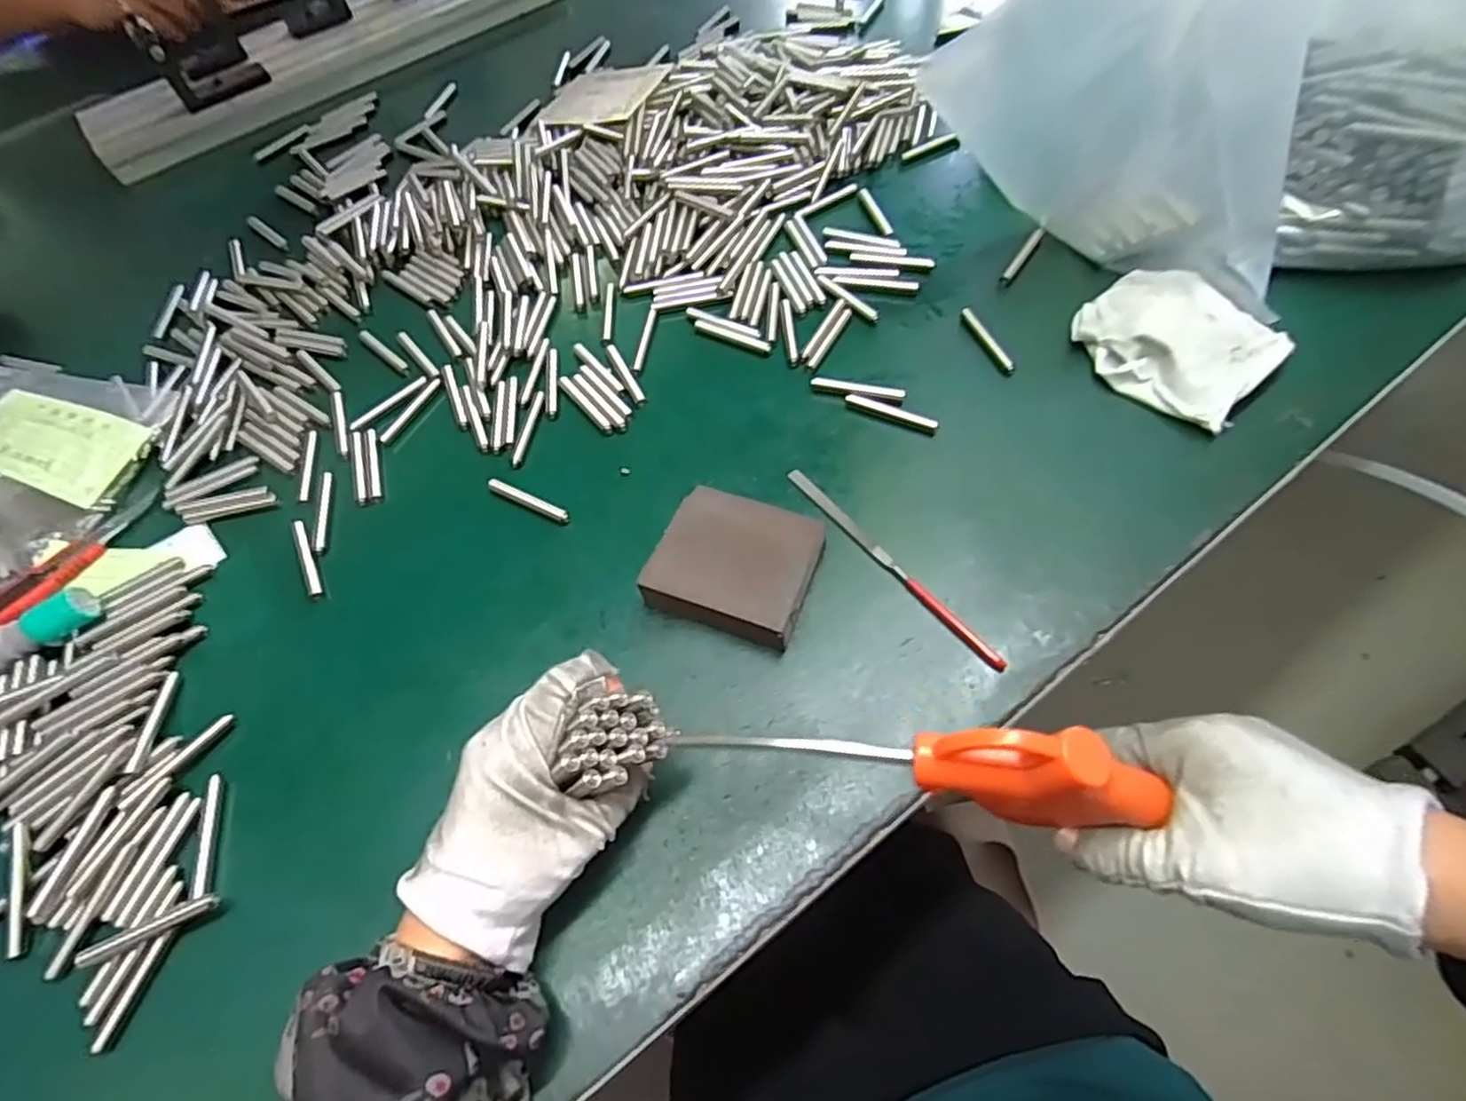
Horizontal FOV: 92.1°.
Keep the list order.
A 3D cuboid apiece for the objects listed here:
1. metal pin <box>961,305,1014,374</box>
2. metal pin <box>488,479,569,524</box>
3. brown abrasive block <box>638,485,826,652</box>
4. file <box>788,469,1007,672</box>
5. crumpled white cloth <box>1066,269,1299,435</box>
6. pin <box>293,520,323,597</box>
[{"bbox_3d":[0.164,-0.136,0.456,0.009,0.009,0.060,-17,60,-5],"label":"metal pin"},{"bbox_3d":[-0.123,-0.030,0.426,0.059,0.006,0.009,23,65,19],"label":"metal pin"},{"bbox_3d":[0.003,0.008,0.379,0.081,0.025,0.070,20,64,17],"label":"brown abrasive block"},{"bbox_3d":[0.084,0.006,0.383,0.009,0.006,0.158,-36,63,-14],"label":"file"},{"bbox_3d":[0.266,-0.122,0.425,0.085,0.037,0.109,-38,63,-15],"label":"crumpled white cloth"},{"bbox_3d":[-0.254,0.004,0.421,0.008,0.004,0.059,-27,62,-11],"label":"pin"}]

